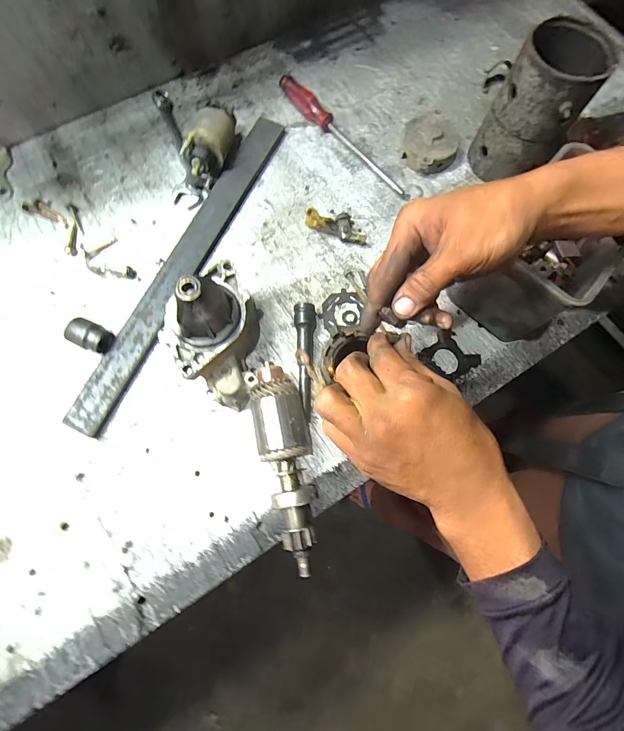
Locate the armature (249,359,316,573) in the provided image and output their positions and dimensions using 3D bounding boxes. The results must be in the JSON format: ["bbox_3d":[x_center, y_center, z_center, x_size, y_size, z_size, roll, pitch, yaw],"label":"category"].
[{"bbox_3d":[-0.023,0.090,0.334,0.046,0.051,0.180,-10,74,-5],"label":"armature"}]

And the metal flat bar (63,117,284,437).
[{"bbox_3d":[-0.143,-0.127,0.409,0.037,0.013,0.433,23,75,5],"label":"metal flat bar"}]

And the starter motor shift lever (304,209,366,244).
[{"bbox_3d":[0.028,-0.163,0.413,0.071,0.035,0.021,9,74,1],"label":"starter motor shift lever"}]

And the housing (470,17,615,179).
[{"bbox_3d":[0.248,-0.287,0.405,0.084,0.134,0.085,25,75,5],"label":"housing"}]

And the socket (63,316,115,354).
[{"bbox_3d":[-0.230,-0.029,0.372,0.041,0.030,0.027,22,75,5],"label":"socket"}]

